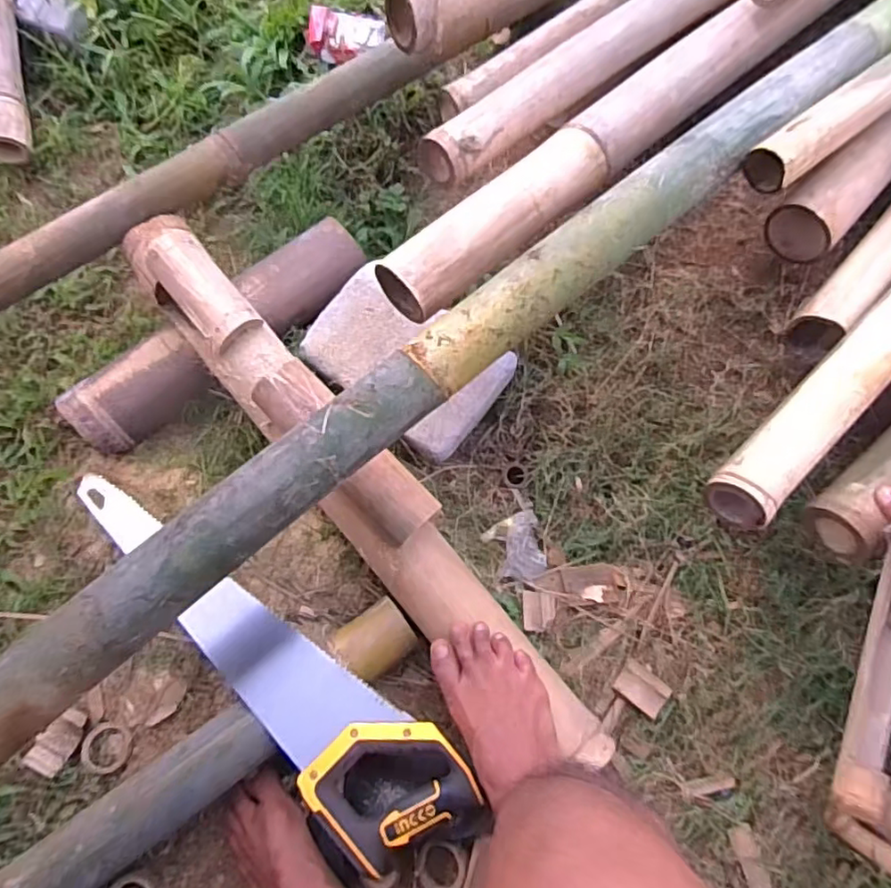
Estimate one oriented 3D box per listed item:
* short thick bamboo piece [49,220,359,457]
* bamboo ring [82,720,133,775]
[{"bbox_3d":[-0.300,-0.149,0.840,0.441,0.078,0.102,-41,73,-16],"label":"short thick bamboo piece"},{"bbox_3d":[-0.389,0.349,0.705,0.053,0.012,0.053,0,67,0],"label":"bamboo ring"}]

